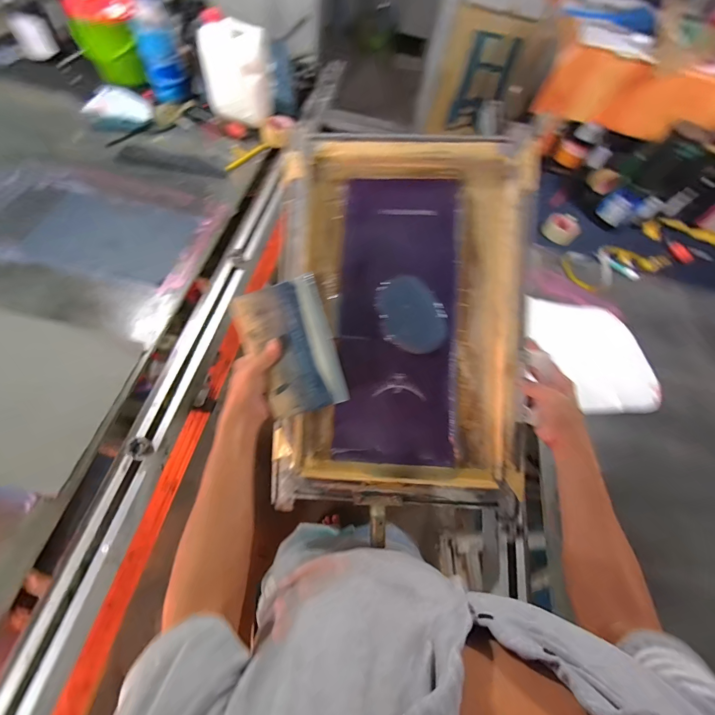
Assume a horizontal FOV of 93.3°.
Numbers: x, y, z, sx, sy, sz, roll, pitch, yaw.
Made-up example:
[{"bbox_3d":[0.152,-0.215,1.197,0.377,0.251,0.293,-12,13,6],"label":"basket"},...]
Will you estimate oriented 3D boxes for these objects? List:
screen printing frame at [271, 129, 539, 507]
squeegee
[{"bbox_3d":[0.078,-0.066,0.597,0.413,0.066,0.621,1,89,3],"label":"screen printing frame"},{"bbox_3d":[-0.099,-0.011,0.513,0.129,0.025,0.197,-20,100,-6],"label":"squeegee"}]

